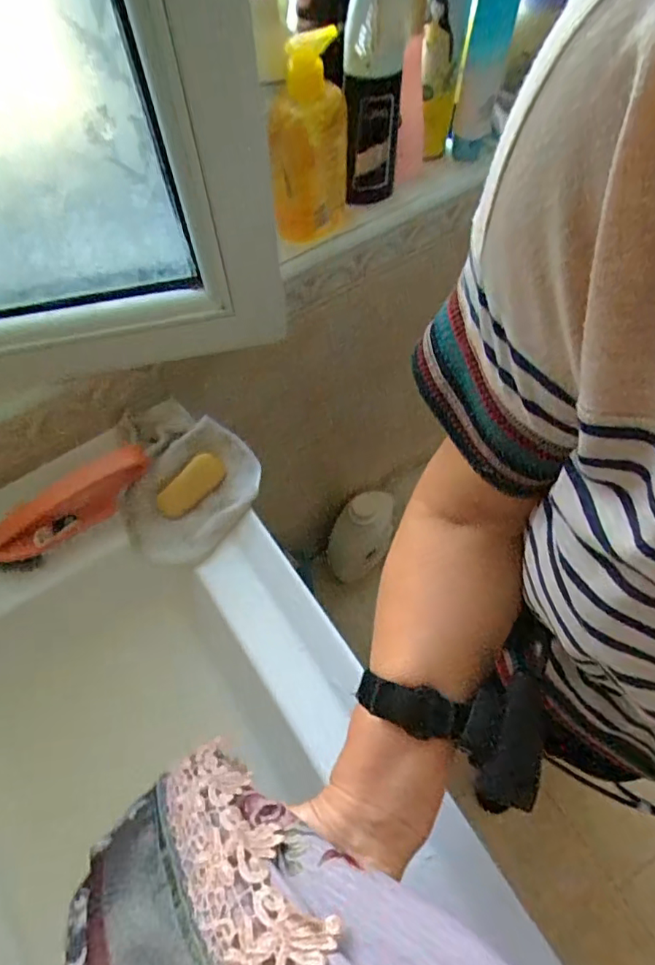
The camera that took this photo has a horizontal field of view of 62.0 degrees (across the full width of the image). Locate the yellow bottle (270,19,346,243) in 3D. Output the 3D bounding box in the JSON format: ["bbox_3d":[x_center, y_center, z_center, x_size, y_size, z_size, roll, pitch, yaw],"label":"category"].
[{"bbox_3d":[-0.019,-0.323,0.537,0.075,0.198,0.058,2,65,2],"label":"yellow bottle"}]

